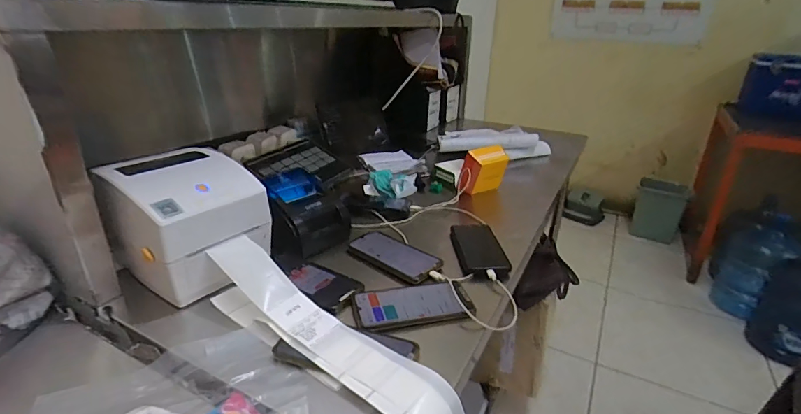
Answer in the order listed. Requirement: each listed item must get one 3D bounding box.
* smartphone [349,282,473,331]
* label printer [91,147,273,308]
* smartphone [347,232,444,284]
[{"bbox_3d":[0.017,0.139,0.617,0.171,0.013,0.087,-3,25,-9],"label":"smartphone"},{"bbox_3d":[-0.325,0.016,0.653,0.198,0.157,0.180,17,34,32],"label":"label printer"},{"bbox_3d":[-0.017,0.085,0.755,0.179,0.014,0.084,18,31,37],"label":"smartphone"}]

